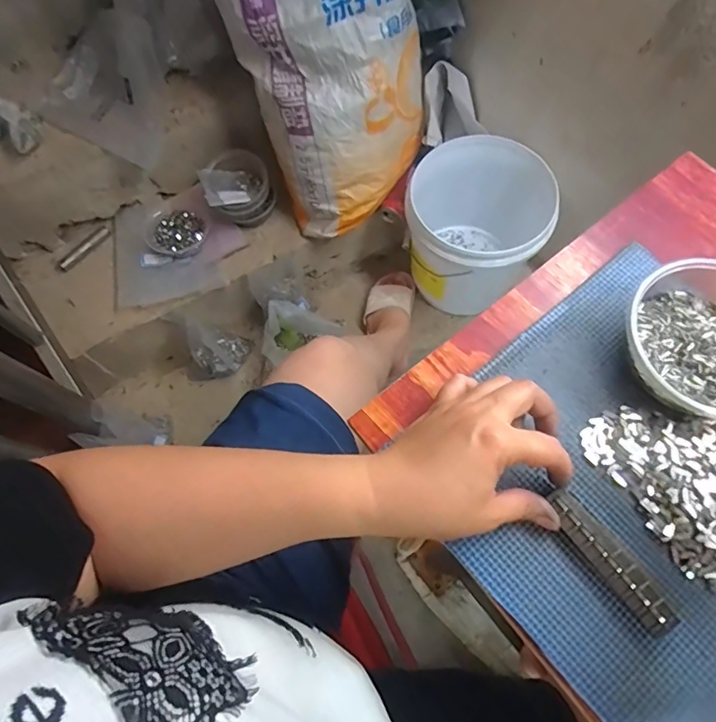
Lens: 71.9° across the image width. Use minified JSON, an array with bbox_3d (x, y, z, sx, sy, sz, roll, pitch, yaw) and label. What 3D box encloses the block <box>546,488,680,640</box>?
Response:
[{"bbox_3d":[0.157,0.124,0.309,0.020,0.007,0.096,-34,72,-12],"label":"block"}]

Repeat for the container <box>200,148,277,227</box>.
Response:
[{"bbox_3d":[-0.221,-0.322,0.928,0.122,0.083,0.111,0,70,0],"label":"container"}]

